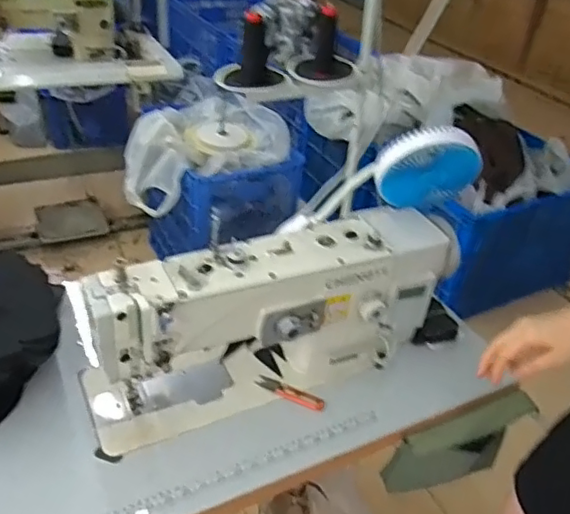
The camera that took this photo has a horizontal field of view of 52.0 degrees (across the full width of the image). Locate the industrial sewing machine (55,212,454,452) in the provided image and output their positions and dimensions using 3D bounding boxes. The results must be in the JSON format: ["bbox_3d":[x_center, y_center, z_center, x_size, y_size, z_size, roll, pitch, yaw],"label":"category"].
[{"bbox_3d":[-0.008,0.091,0.910,0.586,0.241,0.161,-14,41,-26],"label":"industrial sewing machine"}]

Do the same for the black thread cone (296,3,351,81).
[{"bbox_3d":[0.073,-0.368,1.006,0.088,0.115,0.079,7,36,1],"label":"black thread cone"}]

